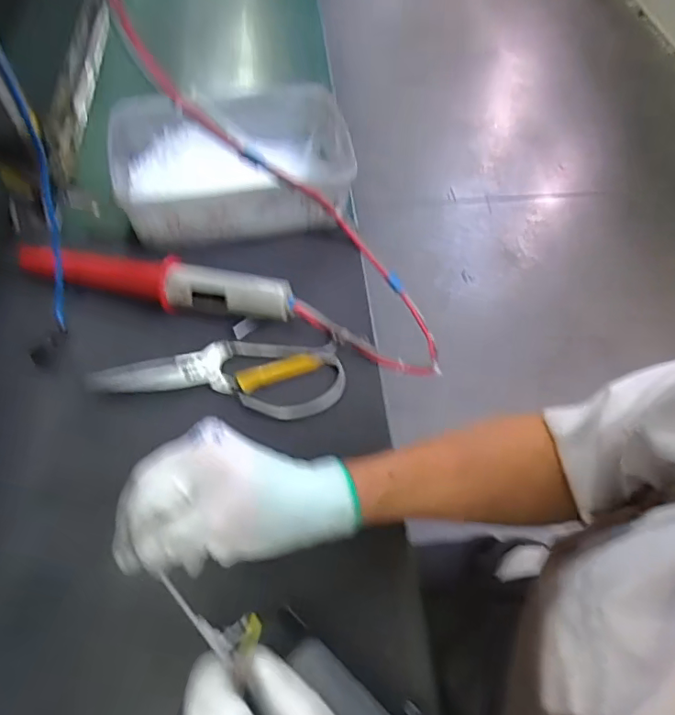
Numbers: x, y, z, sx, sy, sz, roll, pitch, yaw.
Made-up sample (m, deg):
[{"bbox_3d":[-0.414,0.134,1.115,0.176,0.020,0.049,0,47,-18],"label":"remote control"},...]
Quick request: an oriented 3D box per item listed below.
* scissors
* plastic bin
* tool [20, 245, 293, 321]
[{"bbox_3d":[-0.095,0.013,0.438,0.197,0.020,0.067,2,55,0],"label":"scissors"},{"bbox_3d":[-0.100,-0.194,0.522,0.229,0.067,0.166,-6,56,-6],"label":"plastic bin"},{"bbox_3d":[-0.164,-0.067,0.463,0.251,0.035,0.034,12,56,7],"label":"tool"}]

